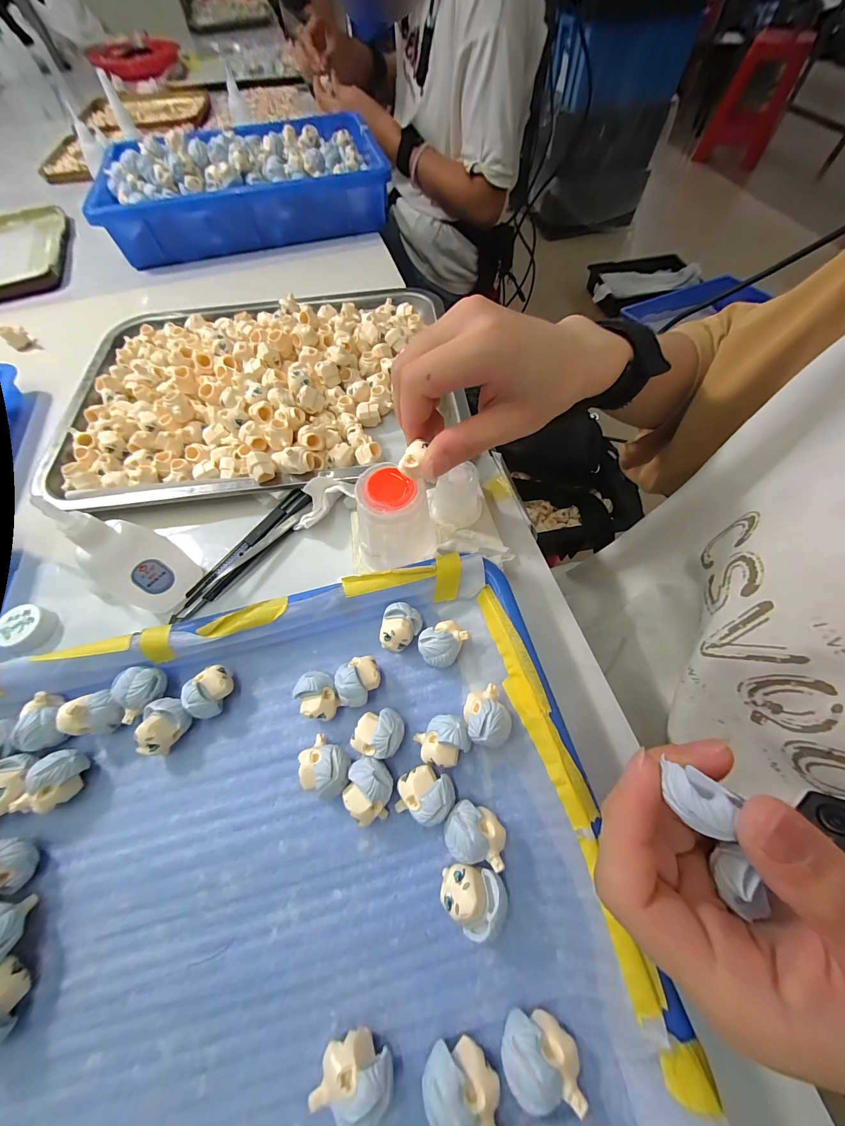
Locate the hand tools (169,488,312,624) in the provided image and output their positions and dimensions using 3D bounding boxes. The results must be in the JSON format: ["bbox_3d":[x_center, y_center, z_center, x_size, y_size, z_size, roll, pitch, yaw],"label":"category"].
[{"bbox_3d":[-0.127,-0.009,0.258,0.022,0.010,0.123,34,69,17],"label":"hand tools"}]

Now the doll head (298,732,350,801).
[{"bbox_3d":[-0.050,0.105,0.184,0.028,0.022,0.022,23,66,12],"label":"doll head"}]

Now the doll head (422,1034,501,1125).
[{"bbox_3d":[0.015,0.197,0.134,0.028,0.024,0.019,12,64,7],"label":"doll head"}]

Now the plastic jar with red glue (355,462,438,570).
[{"bbox_3d":[-0.017,-0.030,0.218,0.049,0.048,0.043,-2,63,1],"label":"plastic jar with red glue"}]

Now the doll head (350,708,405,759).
[{"bbox_3d":[-0.023,0.091,0.191,0.026,0.023,0.023,9,64,6],"label":"doll head"}]

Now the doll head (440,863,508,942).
[{"bbox_3d":[0.023,0.150,0.158,0.030,0.023,0.025,6,63,4],"label":"doll head"}]

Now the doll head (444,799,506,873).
[{"bbox_3d":[0.025,0.128,0.169,0.028,0.020,0.023,19,65,11],"label":"doll head"}]

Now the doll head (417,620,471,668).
[{"bbox_3d":[0.012,0.049,0.213,0.028,0.022,0.023,-42,69,-18],"label":"doll head"}]

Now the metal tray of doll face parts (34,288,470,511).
[{"bbox_3d":[-0.154,-0.172,0.325,0.340,0.033,0.261,-11,63,-4],"label":"metal tray of doll face parts"}]

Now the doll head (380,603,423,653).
[{"bbox_3d":[-0.013,0.041,0.218,0.023,0.021,0.028,11,64,7],"label":"doll head"}]

